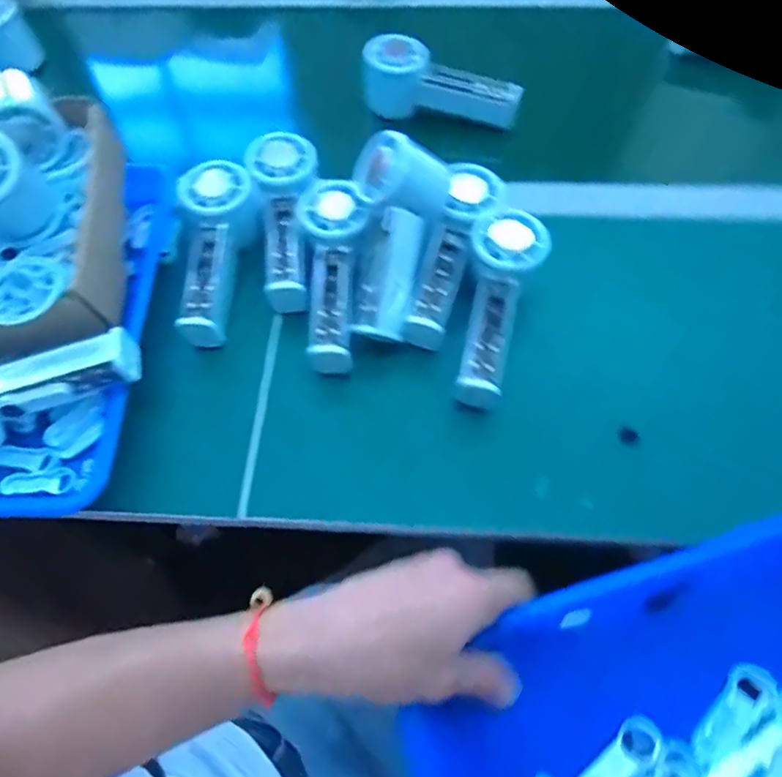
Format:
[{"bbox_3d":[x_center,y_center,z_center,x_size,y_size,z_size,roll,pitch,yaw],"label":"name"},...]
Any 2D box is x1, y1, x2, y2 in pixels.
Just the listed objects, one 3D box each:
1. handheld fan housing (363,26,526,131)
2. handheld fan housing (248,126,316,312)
[{"bbox_3d":[0.051,-0.304,0.559,0.154,0.047,0.051,19,64,13],"label":"handheld fan housing"},{"bbox_3d":[-0.089,-0.145,0.481,0.055,0.036,0.155,-4,81,2],"label":"handheld fan housing"}]

